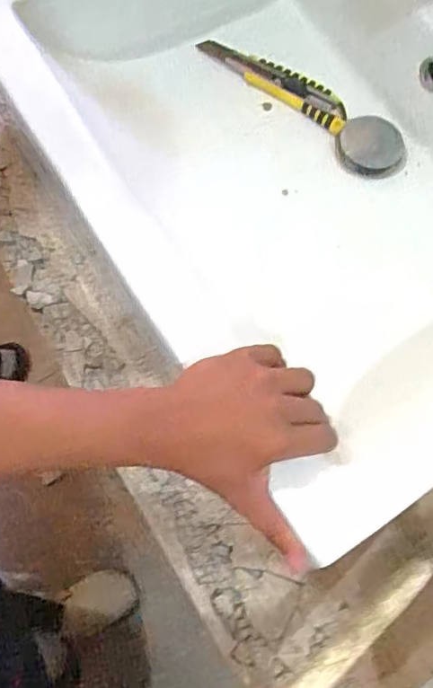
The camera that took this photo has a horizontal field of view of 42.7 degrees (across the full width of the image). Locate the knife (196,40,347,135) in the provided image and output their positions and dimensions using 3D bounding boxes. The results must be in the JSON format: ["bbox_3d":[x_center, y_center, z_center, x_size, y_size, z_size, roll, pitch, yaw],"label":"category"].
[{"bbox_3d":[0.061,-0.282,0.589,0.176,0.015,0.039,33,70,12],"label":"knife"}]

